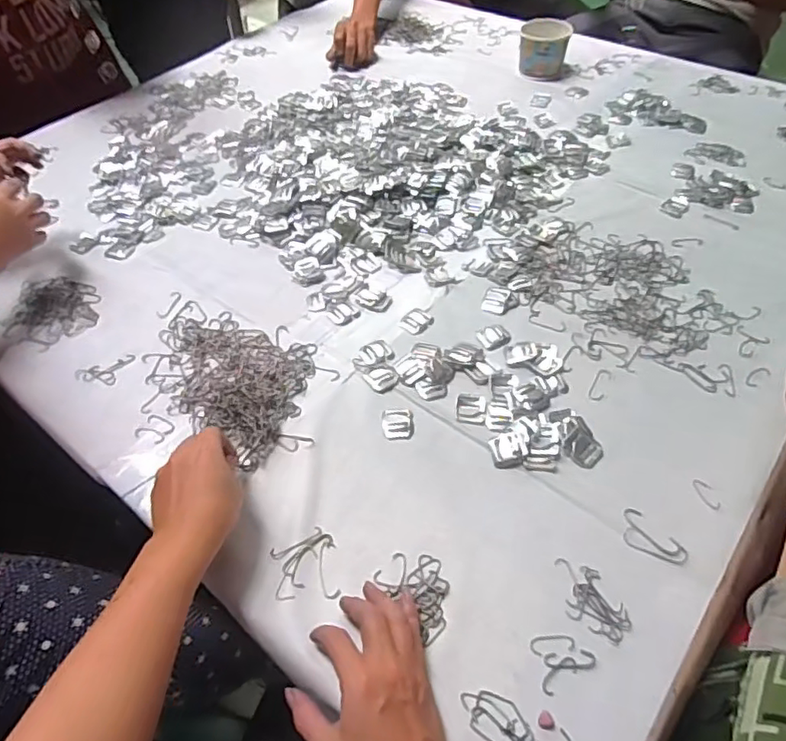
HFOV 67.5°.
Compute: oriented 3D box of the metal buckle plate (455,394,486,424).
[{"bbox_3d":[0.080,0.038,0.601,0.029,0.004,0.034,5,49,6],"label":"metal buckle plate"}]

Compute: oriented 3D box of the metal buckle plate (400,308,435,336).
[{"bbox_3d":[0.027,-0.058,0.692,0.035,0.004,0.038,33,57,27],"label":"metal buckle plate"}]

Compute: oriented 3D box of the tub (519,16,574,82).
[{"bbox_3d":[0.280,-0.597,1.096,0.091,0.078,0.088,12,50,12],"label":"tub"}]

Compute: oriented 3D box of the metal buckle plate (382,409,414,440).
[{"bbox_3d":[0.005,0.052,0.596,0.030,0.004,0.035,-3,49,-1],"label":"metal buckle plate"}]

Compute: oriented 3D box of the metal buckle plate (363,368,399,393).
[{"bbox_3d":[-0.011,0.008,0.633,0.033,0.004,0.034,-24,52,-19],"label":"metal buckle plate"}]

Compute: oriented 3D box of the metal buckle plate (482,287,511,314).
[{"bbox_3d":[0.124,-0.086,0.706,0.027,0.004,0.044,16,51,15],"label":"metal buckle plate"}]

